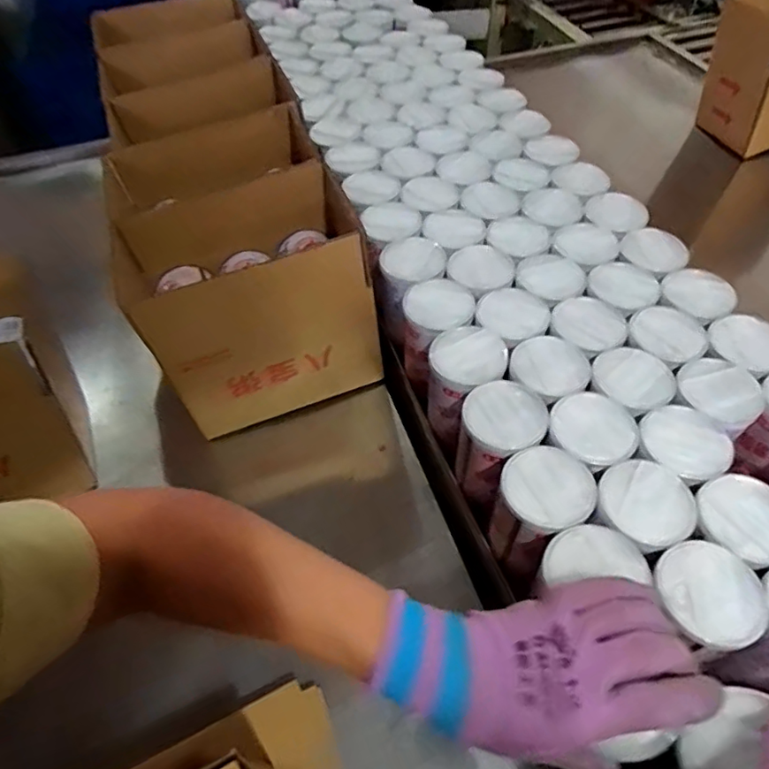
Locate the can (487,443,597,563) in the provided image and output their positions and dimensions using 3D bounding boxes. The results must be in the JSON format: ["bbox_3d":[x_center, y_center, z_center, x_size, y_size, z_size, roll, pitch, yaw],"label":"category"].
[{"bbox_3d":[0.117,0.098,0.436,0.064,0.091,0.070,-1,55,2],"label":"can"}]

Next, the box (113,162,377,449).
[{"bbox_3d":[-0.128,-0.079,0.571,0.208,0.192,0.136,-21,57,-11],"label":"box"}]

